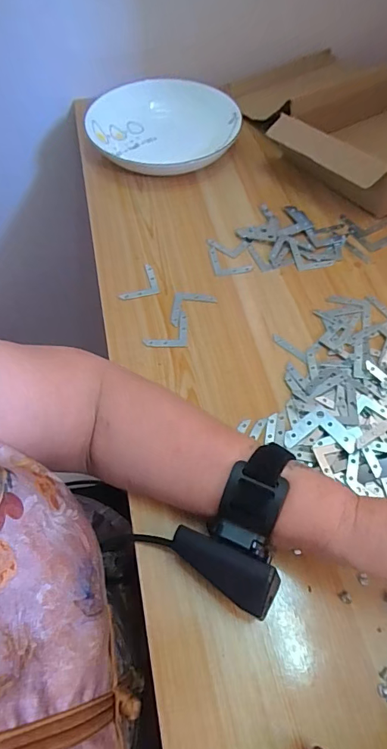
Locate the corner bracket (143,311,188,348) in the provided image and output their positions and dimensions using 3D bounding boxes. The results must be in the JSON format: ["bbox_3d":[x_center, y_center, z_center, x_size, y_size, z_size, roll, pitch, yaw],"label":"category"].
[{"bbox_3d":[-0.027,-0.044,0.411,0.042,0.004,0.041,-1,58,-1],"label":"corner bracket"}]

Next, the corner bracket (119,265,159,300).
[{"bbox_3d":[-0.058,-0.095,0.442,0.039,0.004,0.038,-14,62,-7],"label":"corner bracket"}]

